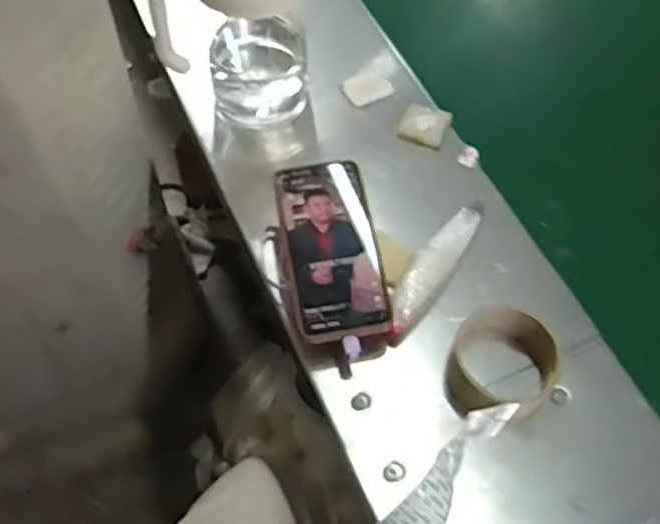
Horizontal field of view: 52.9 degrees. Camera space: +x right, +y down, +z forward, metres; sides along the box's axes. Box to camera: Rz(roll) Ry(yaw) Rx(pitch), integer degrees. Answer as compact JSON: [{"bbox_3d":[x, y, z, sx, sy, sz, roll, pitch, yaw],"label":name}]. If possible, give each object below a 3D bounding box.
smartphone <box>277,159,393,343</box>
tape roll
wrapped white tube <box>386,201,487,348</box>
[{"bbox_3d":[0.001,-0.014,0.553,0.073,0.009,0.161,-5,65,-10],"label":"smartphone"},{"bbox_3d":[0.129,0.079,0.529,0.090,0.041,0.082,1,59,-2],"label":"tape roll"},{"bbox_3d":[0.092,0.000,0.576,0.036,0.027,0.166,32,62,15],"label":"wrapped white tube"}]

